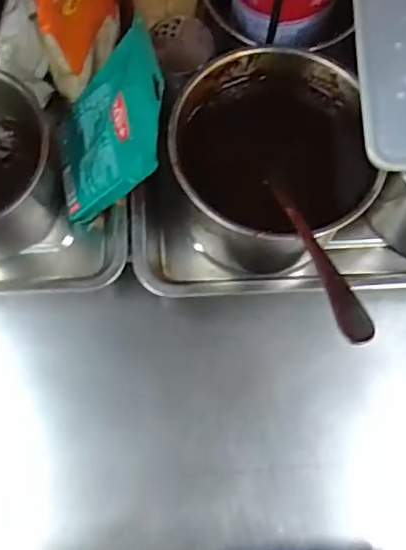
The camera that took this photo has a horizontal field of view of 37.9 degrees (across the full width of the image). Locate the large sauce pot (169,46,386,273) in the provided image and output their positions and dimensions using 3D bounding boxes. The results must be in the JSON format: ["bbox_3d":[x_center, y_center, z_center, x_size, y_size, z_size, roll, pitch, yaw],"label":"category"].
[{"bbox_3d":[0.064,-0.099,0.533,0.170,0.130,0.157,0,72,-1],"label":"large sauce pot"}]

